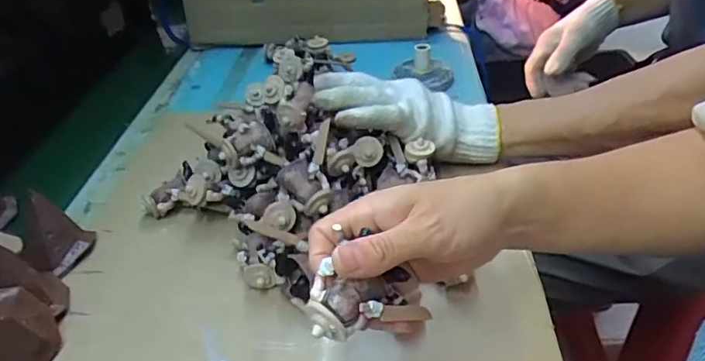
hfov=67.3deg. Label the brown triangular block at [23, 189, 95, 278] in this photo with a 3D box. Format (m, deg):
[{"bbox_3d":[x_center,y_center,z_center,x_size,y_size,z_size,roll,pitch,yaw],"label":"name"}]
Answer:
[{"bbox_3d":[-0.254,0.043,0.453,0.034,0.061,0.050,17,43,27],"label":"brown triangular block"}]

